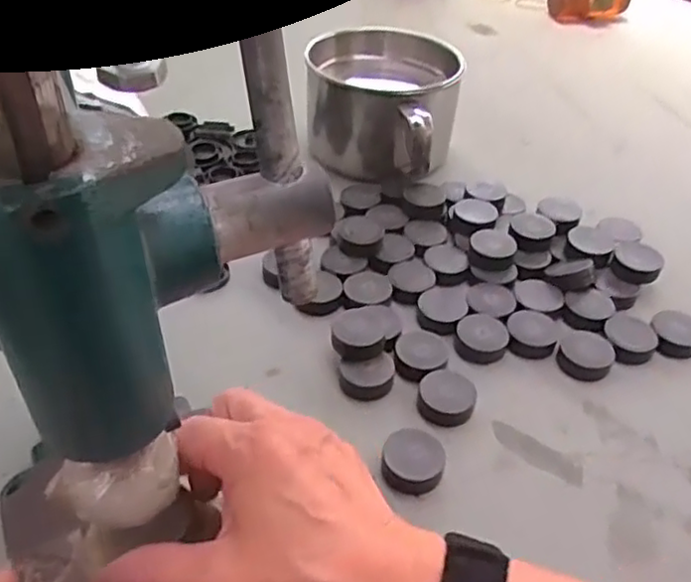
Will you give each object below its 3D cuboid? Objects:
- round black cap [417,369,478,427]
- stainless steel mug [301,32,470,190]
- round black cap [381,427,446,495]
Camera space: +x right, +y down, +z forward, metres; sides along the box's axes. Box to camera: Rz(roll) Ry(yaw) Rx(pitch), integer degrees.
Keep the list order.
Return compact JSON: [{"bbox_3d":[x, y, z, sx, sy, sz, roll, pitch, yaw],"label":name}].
[{"bbox_3d":[0.059,0.061,0.391,0.034,0.010,0.034,3,41,-3],"label":"round black cap"},{"bbox_3d":[0.027,-0.157,0.576,0.128,0.088,0.129,17,42,13],"label":"stainless steel mug"},{"bbox_3d":[0.036,0.091,0.356,0.032,0.016,0.031,3,41,-3],"label":"round black cap"}]

